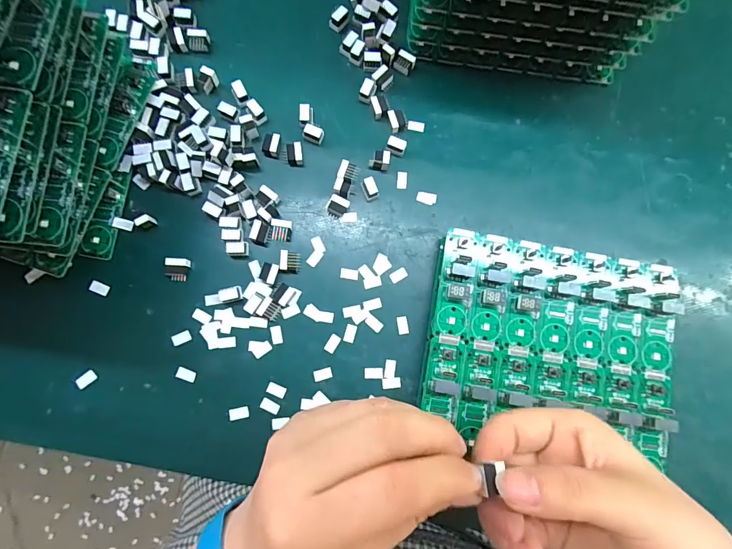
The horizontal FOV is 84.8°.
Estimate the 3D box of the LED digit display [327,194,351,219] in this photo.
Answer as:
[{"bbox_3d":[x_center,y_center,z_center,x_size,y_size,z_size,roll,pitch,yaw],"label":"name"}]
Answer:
[{"bbox_3d":[-0.018,-0.045,0.266,0.012,0.010,0.013,22,83,1],"label":"LED digit display"}]

